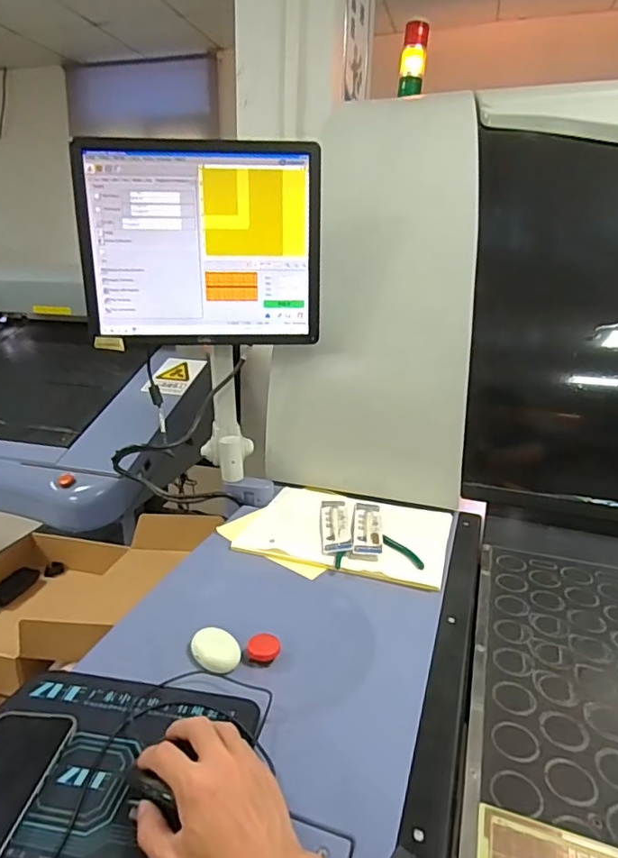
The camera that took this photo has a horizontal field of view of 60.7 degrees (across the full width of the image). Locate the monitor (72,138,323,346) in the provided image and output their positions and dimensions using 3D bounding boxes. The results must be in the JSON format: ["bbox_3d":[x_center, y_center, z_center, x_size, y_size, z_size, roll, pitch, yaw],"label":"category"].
[{"bbox_3d":[-0.169,-0.294,0.850,0.369,0.301,0.040,0,18,-5],"label":"monitor"}]

